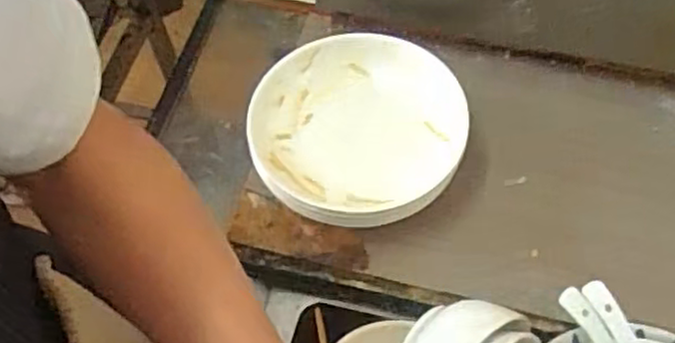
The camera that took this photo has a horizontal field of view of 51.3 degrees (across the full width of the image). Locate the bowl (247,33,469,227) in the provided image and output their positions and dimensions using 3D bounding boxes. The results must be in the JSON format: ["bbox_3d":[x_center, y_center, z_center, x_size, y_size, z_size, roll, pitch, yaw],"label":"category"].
[{"bbox_3d":[0.017,-0.033,0.595,0.171,0.062,0.176,-1,59,1],"label":"bowl"}]

